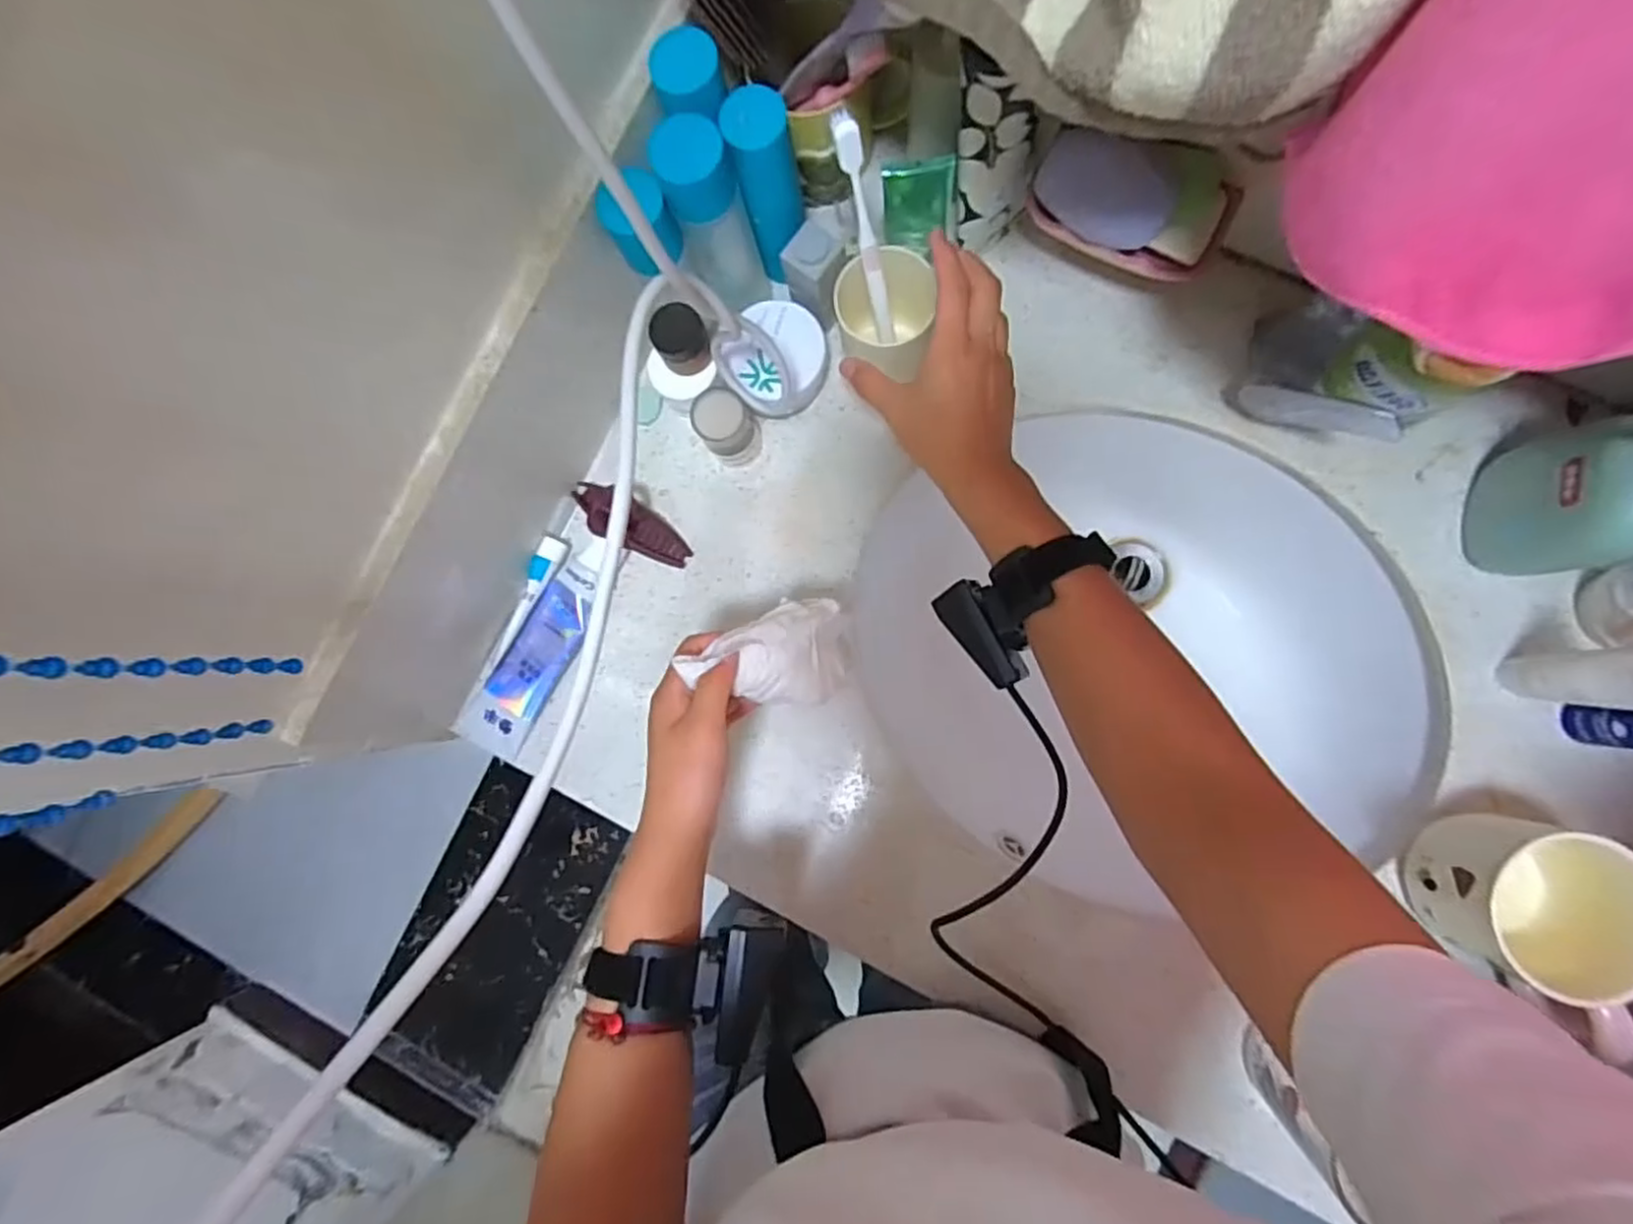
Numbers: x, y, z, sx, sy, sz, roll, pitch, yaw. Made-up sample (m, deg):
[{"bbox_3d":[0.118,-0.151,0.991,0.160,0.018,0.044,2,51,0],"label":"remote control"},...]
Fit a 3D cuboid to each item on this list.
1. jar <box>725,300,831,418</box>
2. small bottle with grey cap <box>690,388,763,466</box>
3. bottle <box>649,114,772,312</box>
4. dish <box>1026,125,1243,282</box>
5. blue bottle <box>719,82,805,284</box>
[{"bbox_3d":[-0.024,-0.183,0.527,0.066,0.058,0.068,0,86,4],"label":"jar"},{"bbox_3d":[-0.063,-0.133,0.520,0.041,0.068,0.042,0,86,4],"label":"small bottle with grey cap"},{"bbox_3d":[-0.063,-0.242,0.463,0.048,0.153,0.046,0,86,4],"label":"bottle"},{"bbox_3d":[0.204,-0.257,0.450,0.128,0.056,0.060,6,87,5],"label":"dish"},{"bbox_3d":[-0.031,-0.280,0.473,0.039,0.122,0.044,-15,85,3],"label":"blue bottle"}]

